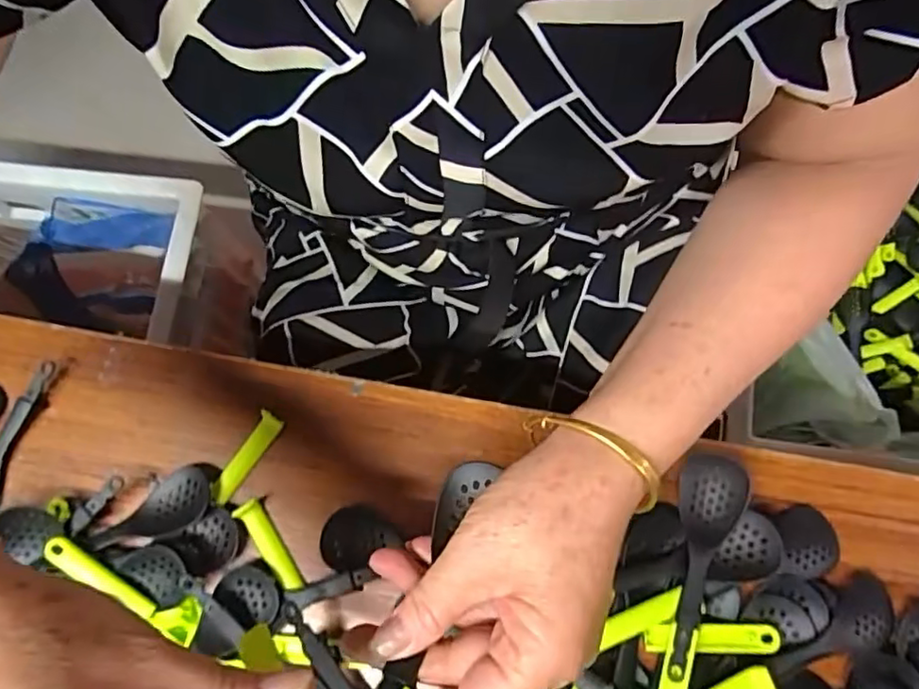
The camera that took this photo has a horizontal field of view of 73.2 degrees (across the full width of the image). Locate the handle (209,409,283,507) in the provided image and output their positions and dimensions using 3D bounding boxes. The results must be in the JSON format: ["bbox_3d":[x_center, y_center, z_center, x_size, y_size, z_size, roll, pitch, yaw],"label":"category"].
[{"bbox_3d":[-0.143,0.076,0.412,0.015,0.007,0.067,29,79,8],"label":"handle"}]

